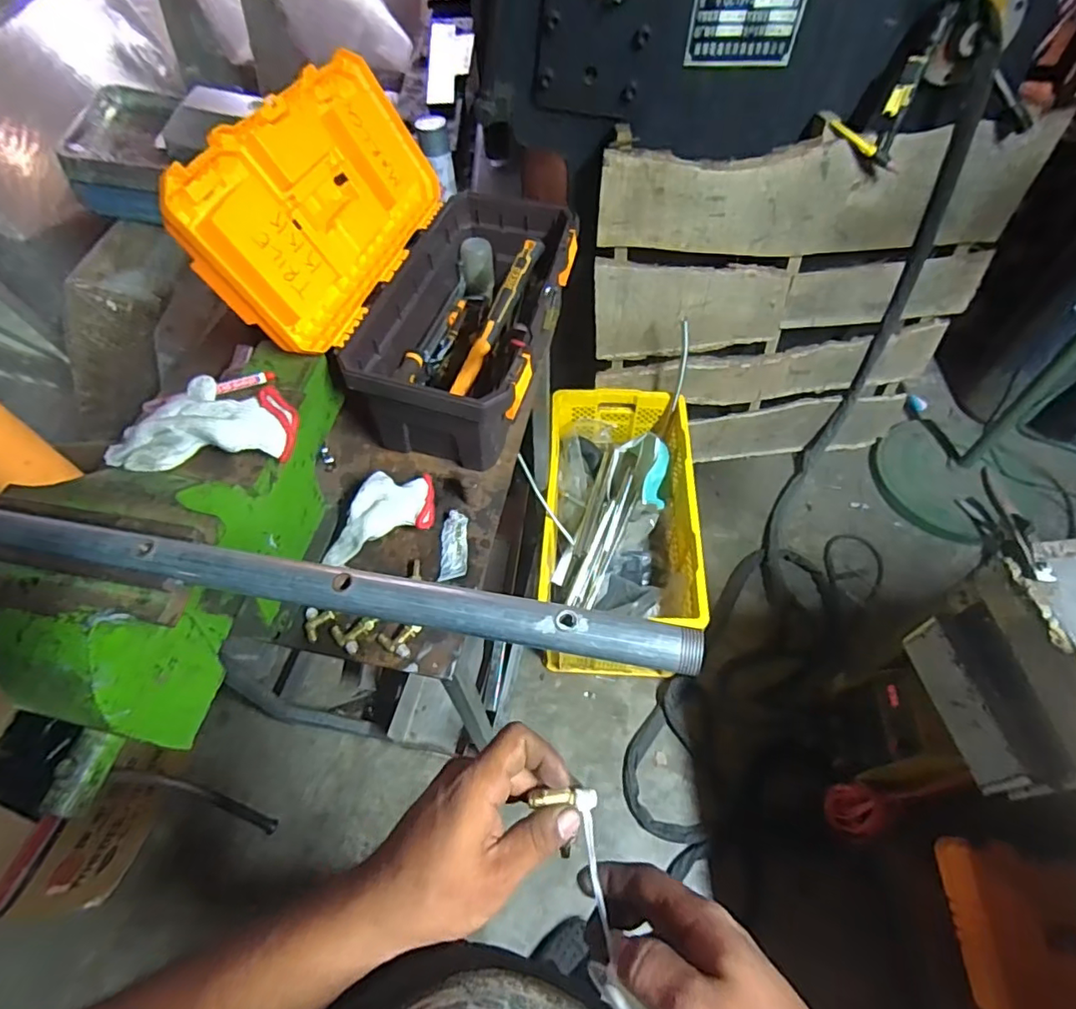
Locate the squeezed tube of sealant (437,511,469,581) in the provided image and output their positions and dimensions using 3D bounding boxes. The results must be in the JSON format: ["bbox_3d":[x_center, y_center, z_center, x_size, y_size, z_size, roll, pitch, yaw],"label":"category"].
[{"bbox_3d":[-0.103,0.050,0.687,0.032,0.015,0.089,-3,56,0],"label":"squeezed tube of sealant"}]

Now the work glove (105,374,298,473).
[{"bbox_3d":[-0.331,-0.091,0.558,0.159,0.050,0.123,-11,56,-5],"label":"work glove"}]

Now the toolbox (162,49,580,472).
[{"bbox_3d":[-0.153,-0.329,0.740,0.349,0.310,0.449,12,57,10],"label":"toolbox"}]

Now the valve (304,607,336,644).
[{"bbox_3d":[-0.253,0.132,0.630,0.034,0.009,0.037,30,62,20],"label":"valve"}]

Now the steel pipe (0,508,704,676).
[{"bbox_3d":[-0.287,0.037,0.417,0.809,0.022,0.031,8,57,8],"label":"steel pipe"}]

